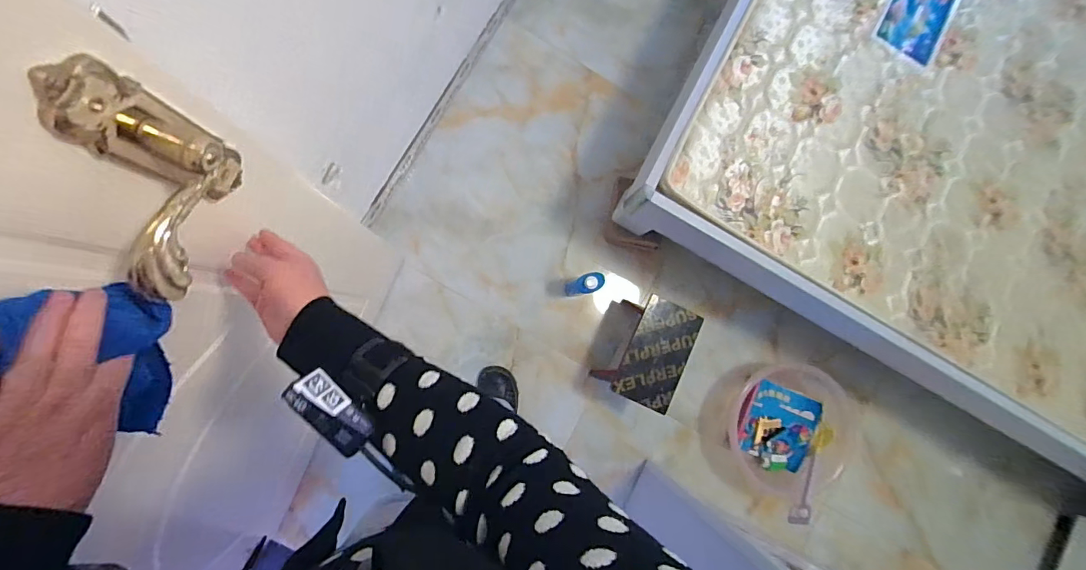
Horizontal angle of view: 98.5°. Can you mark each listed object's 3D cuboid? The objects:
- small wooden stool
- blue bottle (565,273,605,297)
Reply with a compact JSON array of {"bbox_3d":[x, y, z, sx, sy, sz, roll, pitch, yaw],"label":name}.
[{"bbox_3d":[0.262,0.170,1.267,0.191,0.194,0.264,27,83,-5],"label":"small wooden stool"},{"bbox_3d":[0.112,-0.001,1.267,0.091,0.206,0.051,-18,89,-8],"label":"blue bottle"}]

